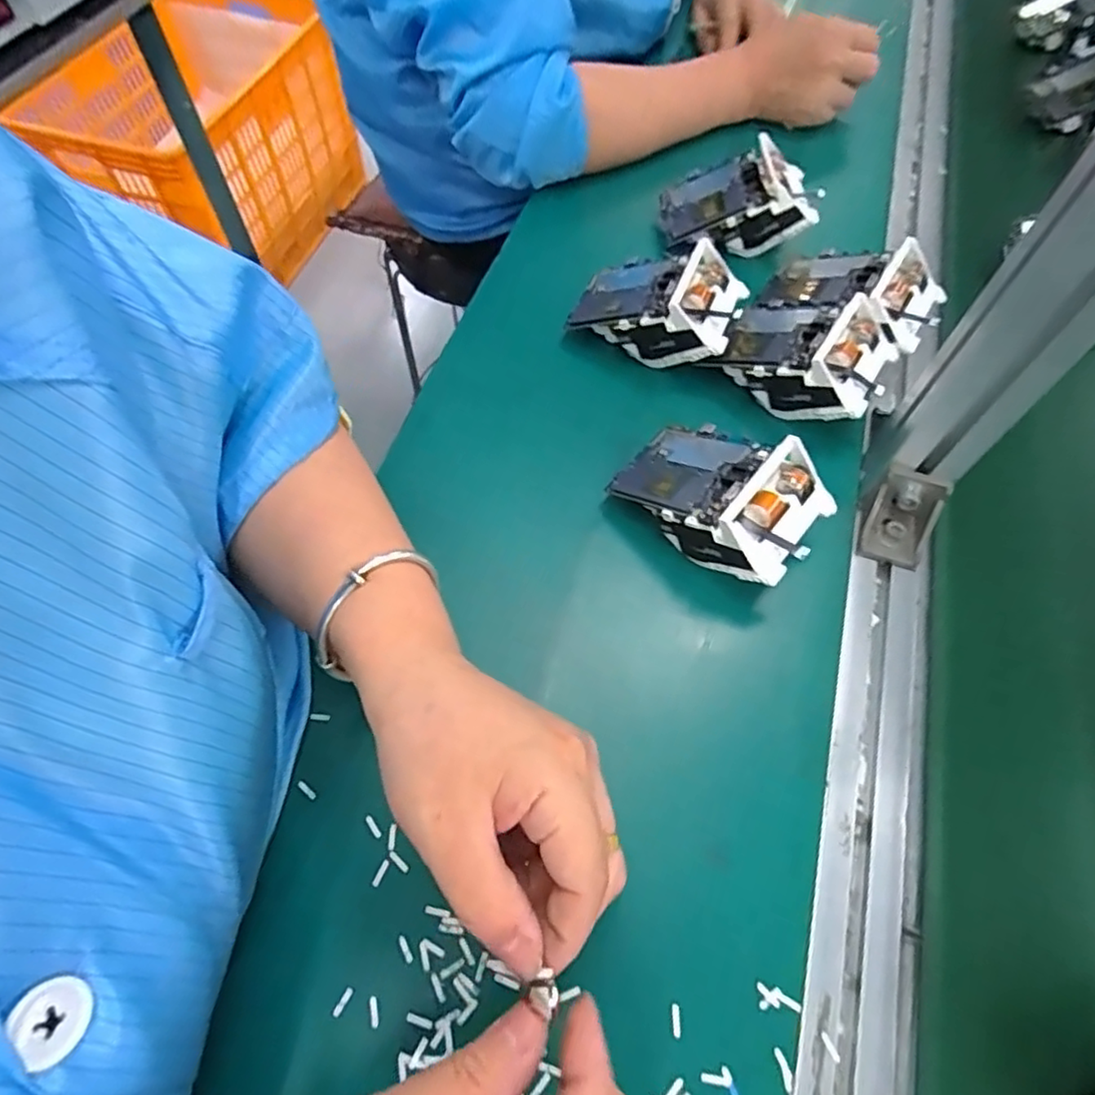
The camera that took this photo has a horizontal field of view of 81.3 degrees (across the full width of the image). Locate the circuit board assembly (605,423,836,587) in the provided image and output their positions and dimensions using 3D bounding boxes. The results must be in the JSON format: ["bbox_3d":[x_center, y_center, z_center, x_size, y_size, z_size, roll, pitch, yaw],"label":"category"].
[{"bbox_3d":[0.101,-0.033,0.374,0.112,0.053,0.071,38,67,18],"label":"circuit board assembly"}]

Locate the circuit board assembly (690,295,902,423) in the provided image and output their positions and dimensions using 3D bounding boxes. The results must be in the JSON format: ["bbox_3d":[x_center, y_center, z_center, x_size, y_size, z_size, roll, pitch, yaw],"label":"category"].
[{"bbox_3d":[0.170,-0.131,0.426,0.105,0.048,0.070,31,65,15],"label":"circuit board assembly"}]

